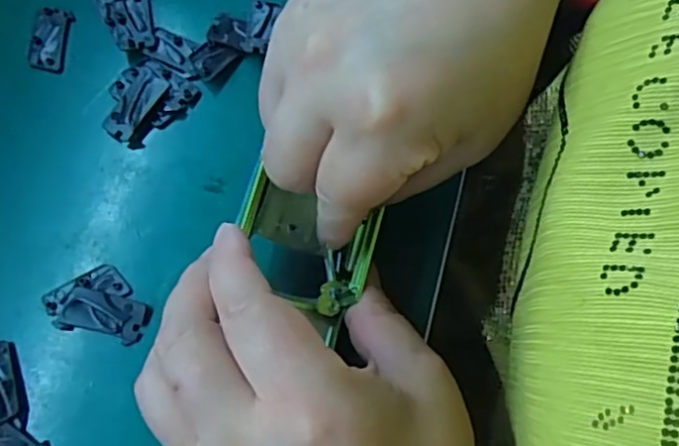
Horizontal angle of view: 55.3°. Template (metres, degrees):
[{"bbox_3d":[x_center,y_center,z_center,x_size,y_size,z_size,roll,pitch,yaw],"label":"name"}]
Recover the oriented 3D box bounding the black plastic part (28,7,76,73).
[{"bbox_3d":[-0.141,-0.090,0.318,0.019,0.004,0.033,7,73,3],"label":"black plastic part"}]

